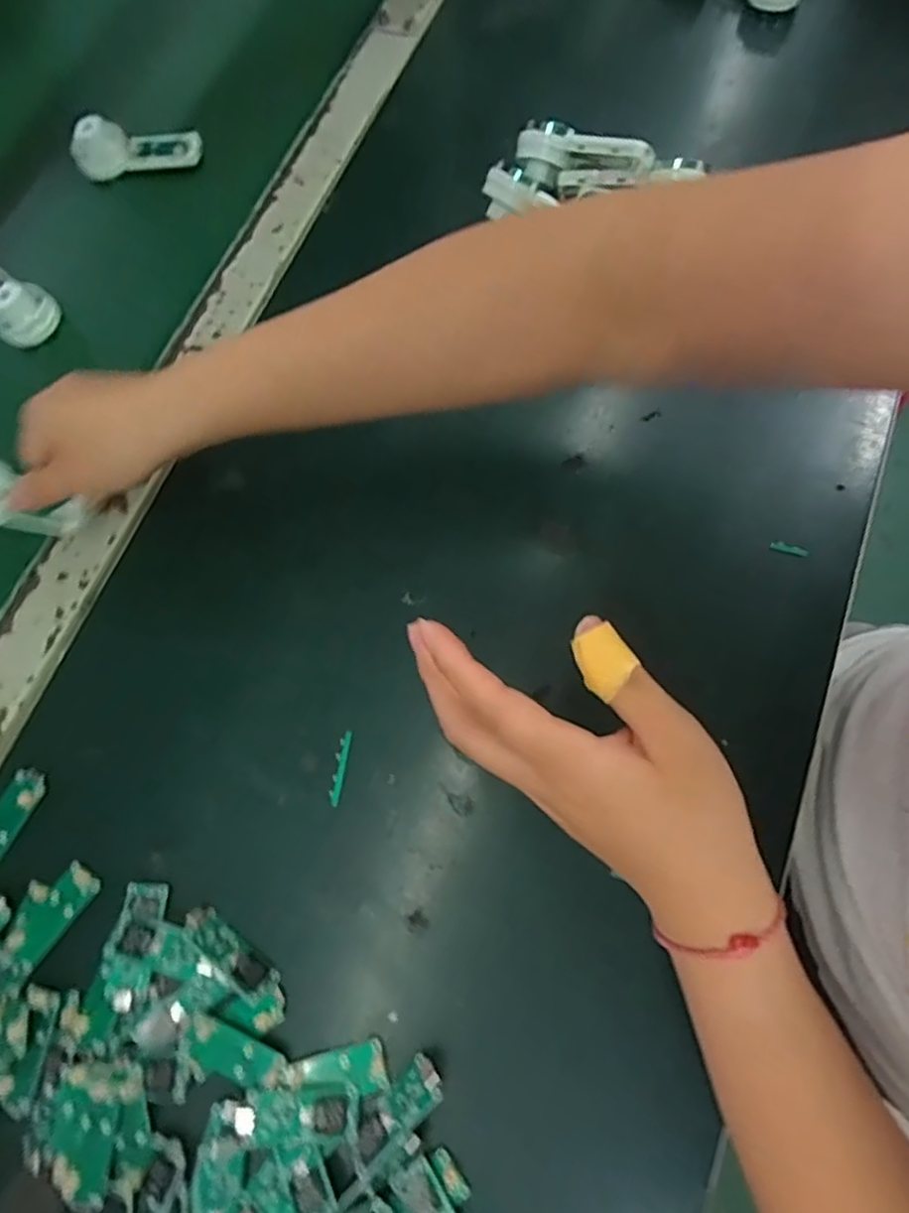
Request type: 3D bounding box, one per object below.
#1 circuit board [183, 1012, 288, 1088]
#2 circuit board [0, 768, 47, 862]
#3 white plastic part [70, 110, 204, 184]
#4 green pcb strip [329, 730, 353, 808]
[{"bbox_3d":[-0.102,0.206,0.279,0.048,0.004,0.020,21,75,8],"label":"circuit board"},{"bbox_3d":[-0.235,0.111,0.320,0.019,0.005,0.052,24,75,9],"label":"circuit board"},{"bbox_3d":[-0.240,-0.348,0.458,0.096,0.031,0.034,-1,72,3],"label":"white plastic part"},{"bbox_3d":[-0.060,0.085,0.320,0.006,0.004,0.038,8,73,4],"label":"green pcb strip"}]

